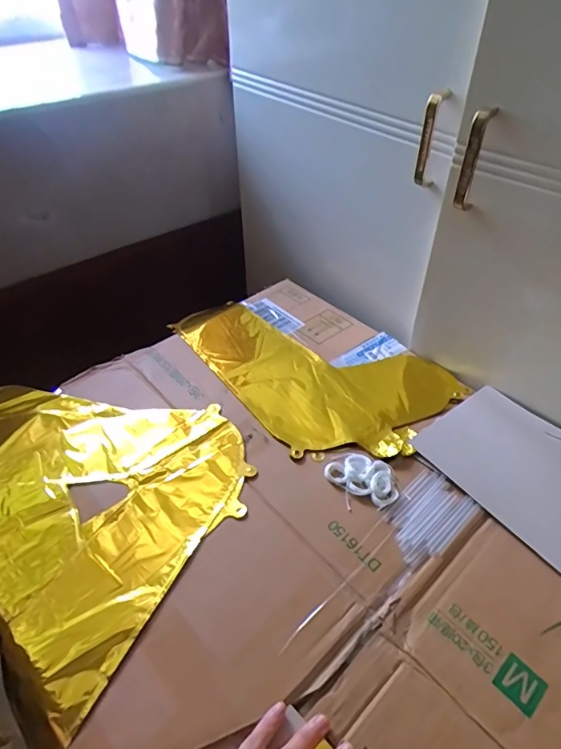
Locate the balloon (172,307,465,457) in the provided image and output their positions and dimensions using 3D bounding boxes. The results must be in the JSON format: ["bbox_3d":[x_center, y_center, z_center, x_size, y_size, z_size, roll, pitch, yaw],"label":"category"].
[{"bbox_3d":[0.024,-0.019,0.665,0.396,0.026,0.245,33,53,30],"label":"balloon"}]

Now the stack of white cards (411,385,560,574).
[{"bbox_3d":[0.273,0.102,0.531,0.163,0.011,0.197,-30,51,-27],"label":"stack of white cards"}]

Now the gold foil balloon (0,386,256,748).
[{"bbox_3d":[-0.239,0.124,0.540,0.386,0.040,0.310,25,49,24],"label":"gold foil balloon"}]

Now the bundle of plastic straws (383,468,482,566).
[{"bbox_3d":[0.153,0.146,0.487,0.103,0.004,0.068,-33,52,-29],"label":"bundle of plastic straws"}]

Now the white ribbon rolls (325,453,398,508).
[{"bbox_3d":[0.093,0.111,0.518,0.078,0.010,0.050,23,48,22],"label":"white ribbon rolls"}]

